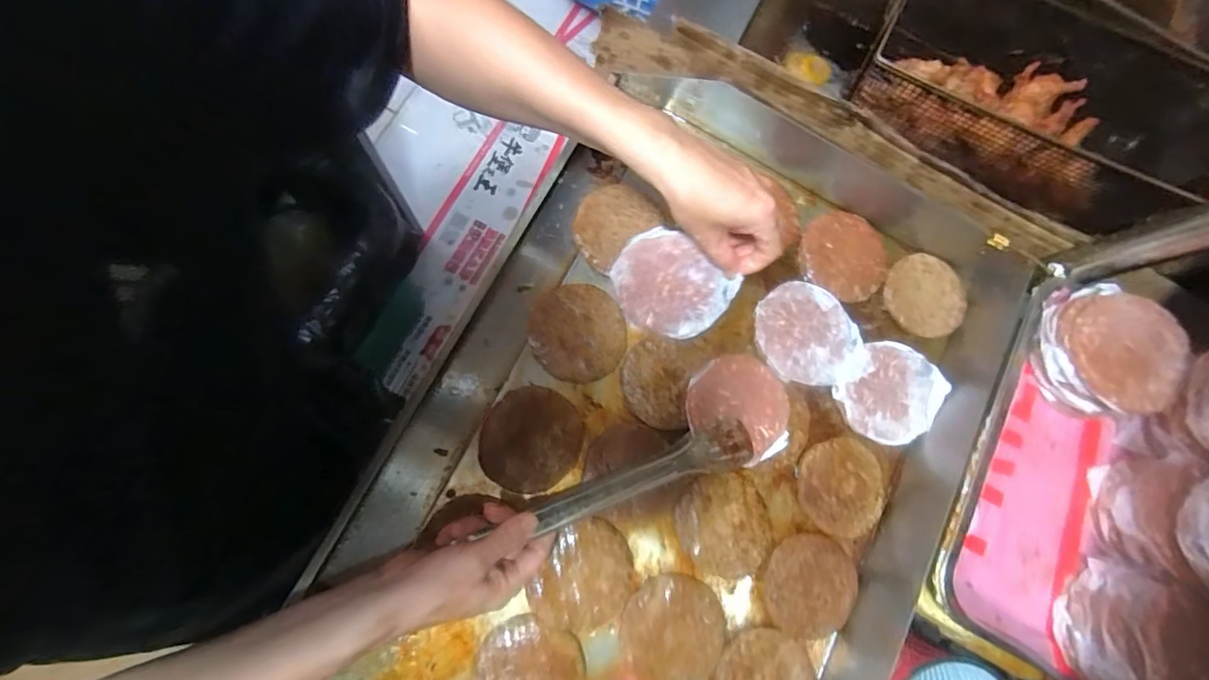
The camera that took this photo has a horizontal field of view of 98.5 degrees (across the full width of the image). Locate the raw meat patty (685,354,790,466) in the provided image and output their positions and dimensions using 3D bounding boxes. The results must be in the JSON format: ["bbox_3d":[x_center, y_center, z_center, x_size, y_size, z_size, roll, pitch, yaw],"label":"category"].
[{"bbox_3d":[0.133,0.062,0.514,0.097,0.006,0.094,28,74,2],"label":"raw meat patty"}]

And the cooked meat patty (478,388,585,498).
[{"bbox_3d":[-0.070,0.094,0.494,0.092,0.015,0.096,15,79,-4],"label":"cooked meat patty"}]

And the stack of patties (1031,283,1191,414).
[{"bbox_3d":[0.456,0.013,0.479,0.109,0.070,0.102,37,78,0],"label":"stack of patties"}]

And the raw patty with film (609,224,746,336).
[{"bbox_3d":[0.059,-0.048,0.493,0.107,0.098,0.011,35,36,7],"label":"raw patty with film"}]

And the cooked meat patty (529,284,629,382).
[{"bbox_3d":[-0.027,-0.007,0.520,0.096,0.011,0.095,0,78,0],"label":"cooked meat patty"}]

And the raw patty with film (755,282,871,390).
[{"bbox_3d":[0.215,-0.003,0.552,0.101,0.017,0.115,-24,84,-10],"label":"raw patty with film"}]

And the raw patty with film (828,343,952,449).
[{"bbox_3d":[0.300,0.055,0.544,0.094,0.021,0.103,0,78,0],"label":"raw patty with film"}]

